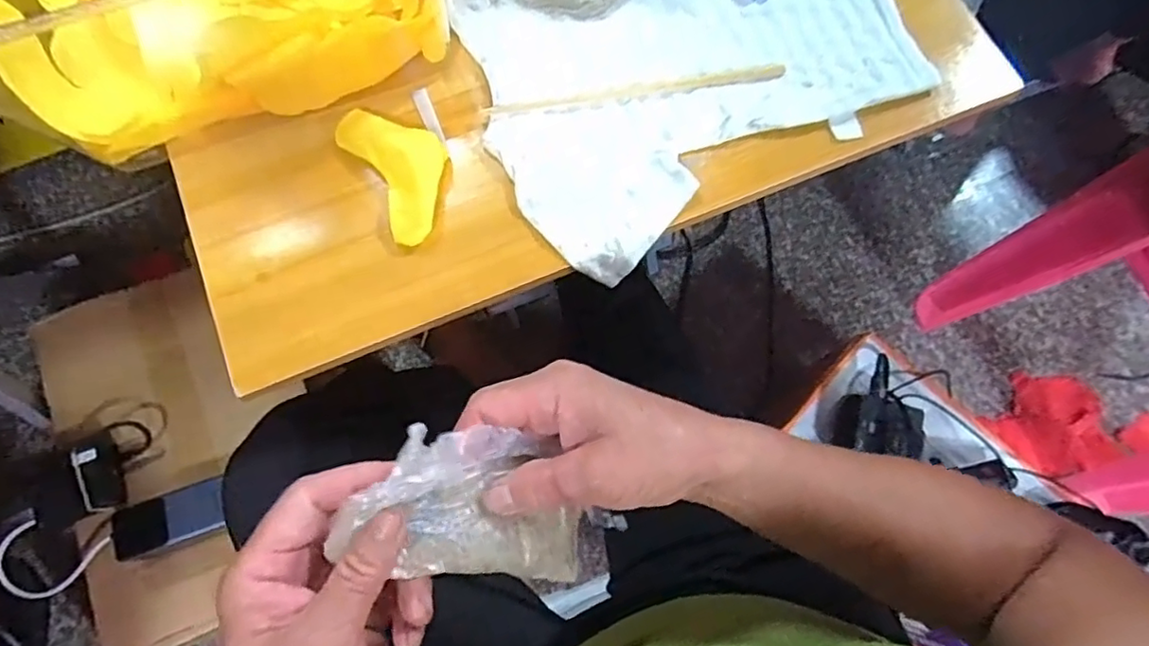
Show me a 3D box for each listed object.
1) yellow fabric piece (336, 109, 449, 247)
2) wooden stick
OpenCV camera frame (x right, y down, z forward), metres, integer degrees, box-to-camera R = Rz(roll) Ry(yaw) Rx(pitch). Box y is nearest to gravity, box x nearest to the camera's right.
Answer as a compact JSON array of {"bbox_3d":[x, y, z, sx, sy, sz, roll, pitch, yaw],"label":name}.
[{"bbox_3d":[-0.120,-0.113,0.416,0.059,0.024,0.106,-31,77,-9],"label":"yellow fabric piece"},{"bbox_3d":[0.047,-0.172,0.442,0.218,0.006,0.009,-8,74,-3],"label":"wooden stick"}]

